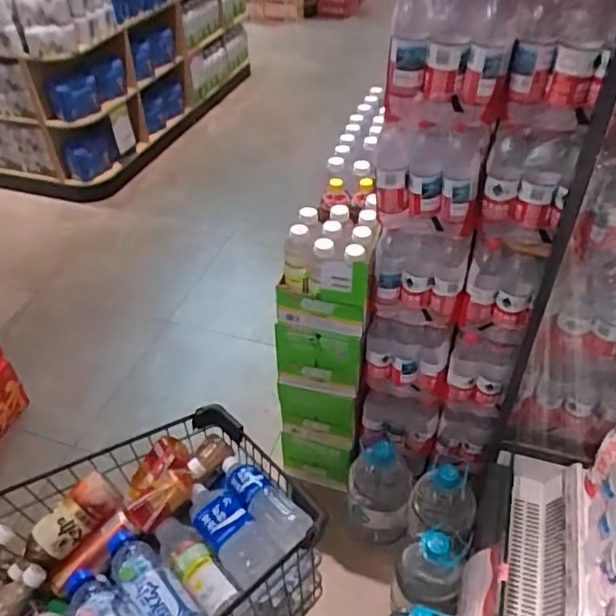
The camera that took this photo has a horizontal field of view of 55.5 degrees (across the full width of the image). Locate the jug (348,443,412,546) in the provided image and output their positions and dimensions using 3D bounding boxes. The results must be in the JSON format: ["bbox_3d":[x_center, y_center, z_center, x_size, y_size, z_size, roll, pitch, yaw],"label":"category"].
[{"bbox_3d":[0.201,0.544,1.685,0.181,0.301,0.153,8,42,10],"label":"jug"}]

